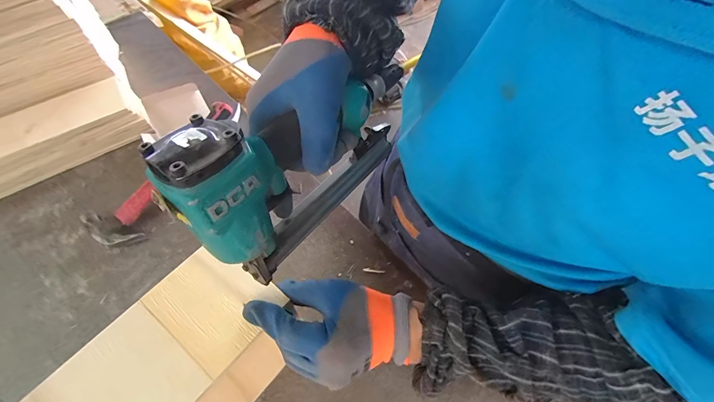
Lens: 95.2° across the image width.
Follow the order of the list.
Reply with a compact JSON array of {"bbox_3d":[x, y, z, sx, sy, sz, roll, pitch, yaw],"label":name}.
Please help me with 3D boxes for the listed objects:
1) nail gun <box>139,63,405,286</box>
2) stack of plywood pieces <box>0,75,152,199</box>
[{"bbox_3d":[-0.045,-0.047,0.287,0.052,0.160,0.227,31,65,18],"label":"nail gun"},{"bbox_3d":[-0.623,-0.129,0.652,0.353,0.085,0.128,-30,64,-15],"label":"stack of plywood pieces"}]

